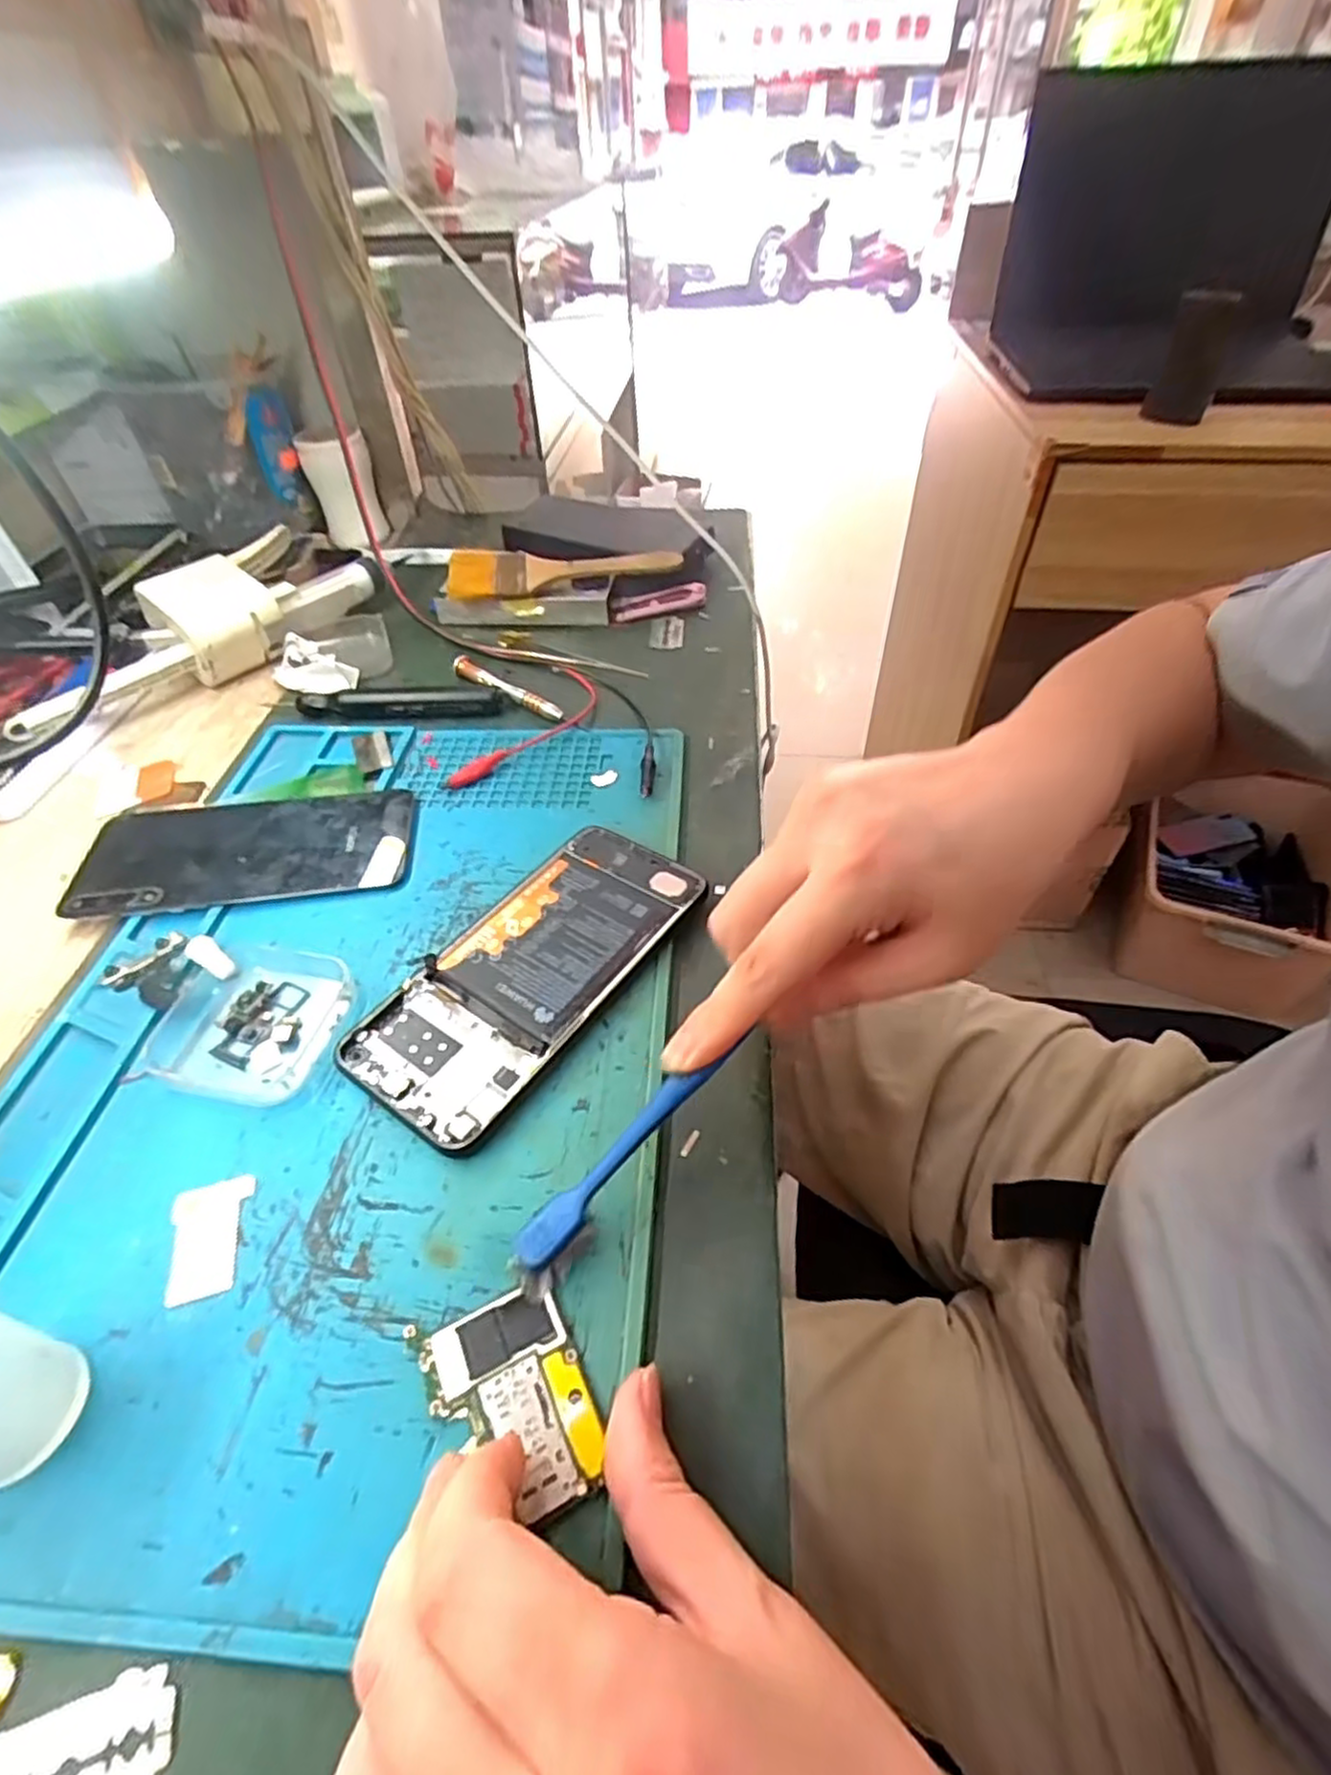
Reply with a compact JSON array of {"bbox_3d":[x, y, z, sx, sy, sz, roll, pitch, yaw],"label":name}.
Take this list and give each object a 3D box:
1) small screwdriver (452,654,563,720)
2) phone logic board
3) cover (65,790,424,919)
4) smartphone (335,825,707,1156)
[{"bbox_3d":[-0.100,-0.125,0.462,0.095,0.011,0.011,31,55,27],"label":"small screwdriver"},{"bbox_3d":[-0.043,0.143,0.205,0.040,0.004,0.056,-21,49,-18],"label":"phone logic board"},{"bbox_3d":[-0.206,-0.020,0.367,0.154,0.007,0.077,-5,46,-3],"label":"cover"},{"bbox_3d":[-0.054,0.032,0.310,0.074,0.010,0.156,26,52,24],"label":"smartphone"}]

